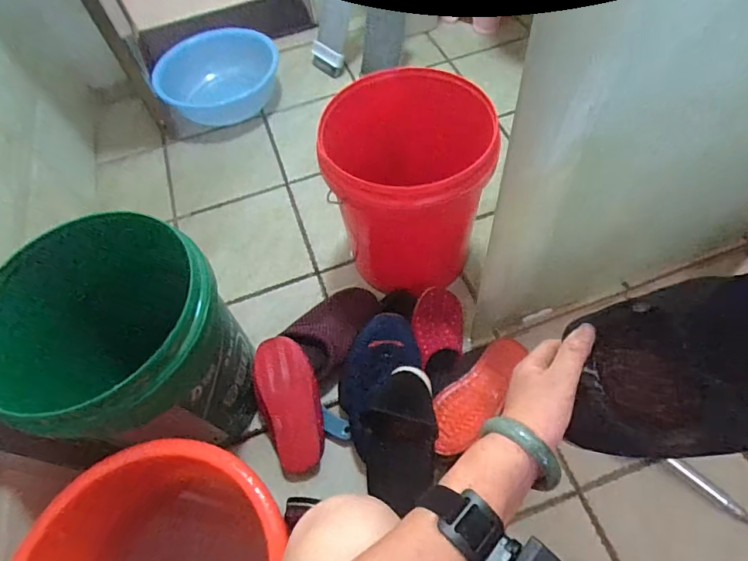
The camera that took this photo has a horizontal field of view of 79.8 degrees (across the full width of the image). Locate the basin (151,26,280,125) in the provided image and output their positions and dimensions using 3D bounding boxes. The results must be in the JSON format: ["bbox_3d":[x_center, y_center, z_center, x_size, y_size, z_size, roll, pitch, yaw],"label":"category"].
[{"bbox_3d":[-0.482,-0.641,1.383,0.363,0.173,0.333,-22,59,-10],"label":"basin"}]

